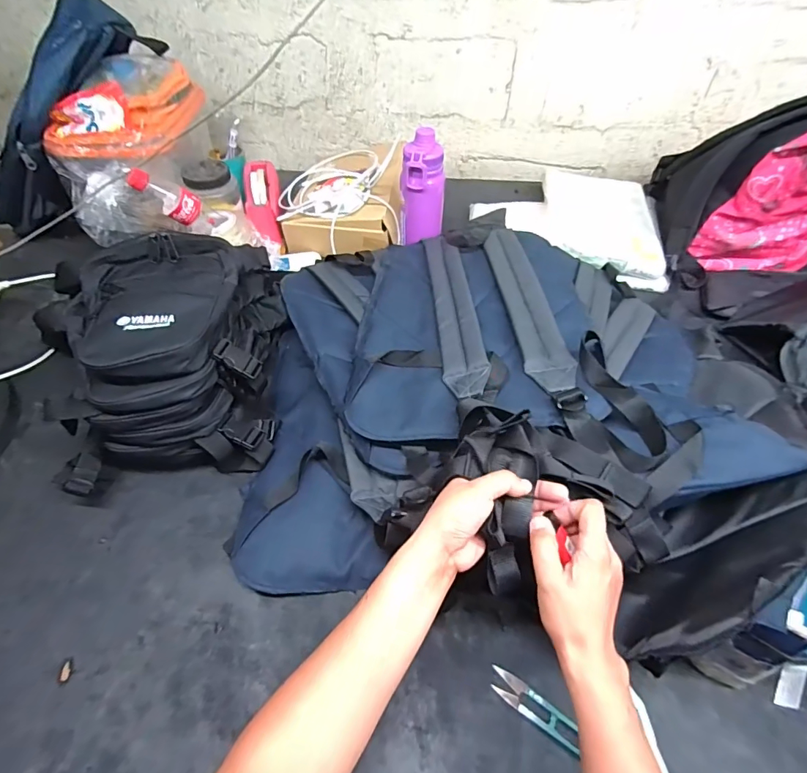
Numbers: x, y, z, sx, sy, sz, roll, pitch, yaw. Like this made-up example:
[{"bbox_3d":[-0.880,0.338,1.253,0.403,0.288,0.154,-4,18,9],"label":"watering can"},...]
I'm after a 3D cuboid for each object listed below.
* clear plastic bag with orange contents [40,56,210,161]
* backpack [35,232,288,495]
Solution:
[{"bbox_3d":[-0.505,-0.508,0.782,0.213,0.083,0.265,-3,51,-2],"label":"clear plastic bag with orange contents"},{"bbox_3d":[-0.314,-0.056,0.596,0.269,0.159,0.350,-7,51,-5],"label":"backpack"}]

